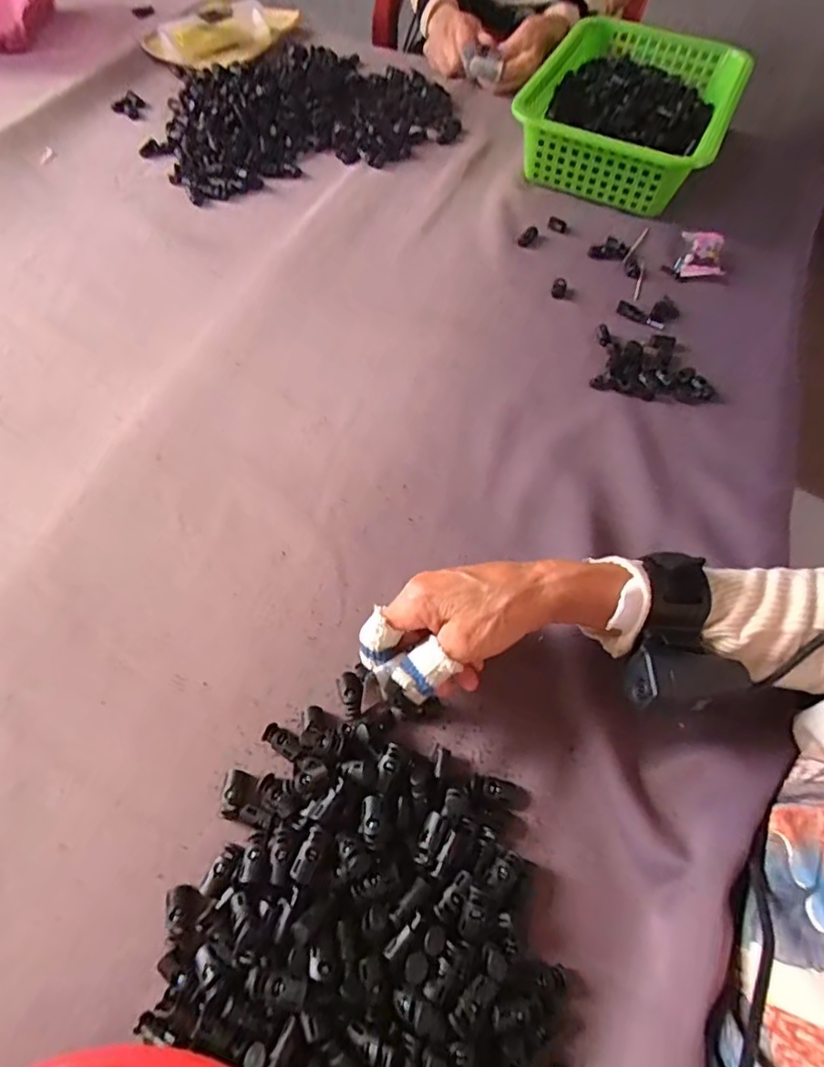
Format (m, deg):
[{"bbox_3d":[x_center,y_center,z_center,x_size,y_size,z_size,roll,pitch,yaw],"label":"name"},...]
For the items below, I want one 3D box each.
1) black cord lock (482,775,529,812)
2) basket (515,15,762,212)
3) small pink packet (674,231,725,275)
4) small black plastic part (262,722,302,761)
[{"bbox_3d":[0.057,0.160,0.339,0.032,0.011,0.015,18,62,7],"label":"black cord lock"},{"bbox_3d":[0.255,-0.494,0.654,0.217,0.083,0.283,25,63,10],"label":"basket"},{"bbox_3d":[0.309,-0.298,0.589,0.045,0.029,0.040,3,61,-1],"label":"small pink packet"},{"bbox_3d":[-0.082,0.132,0.350,0.027,0.009,0.014,31,64,13],"label":"small black plastic part"}]

